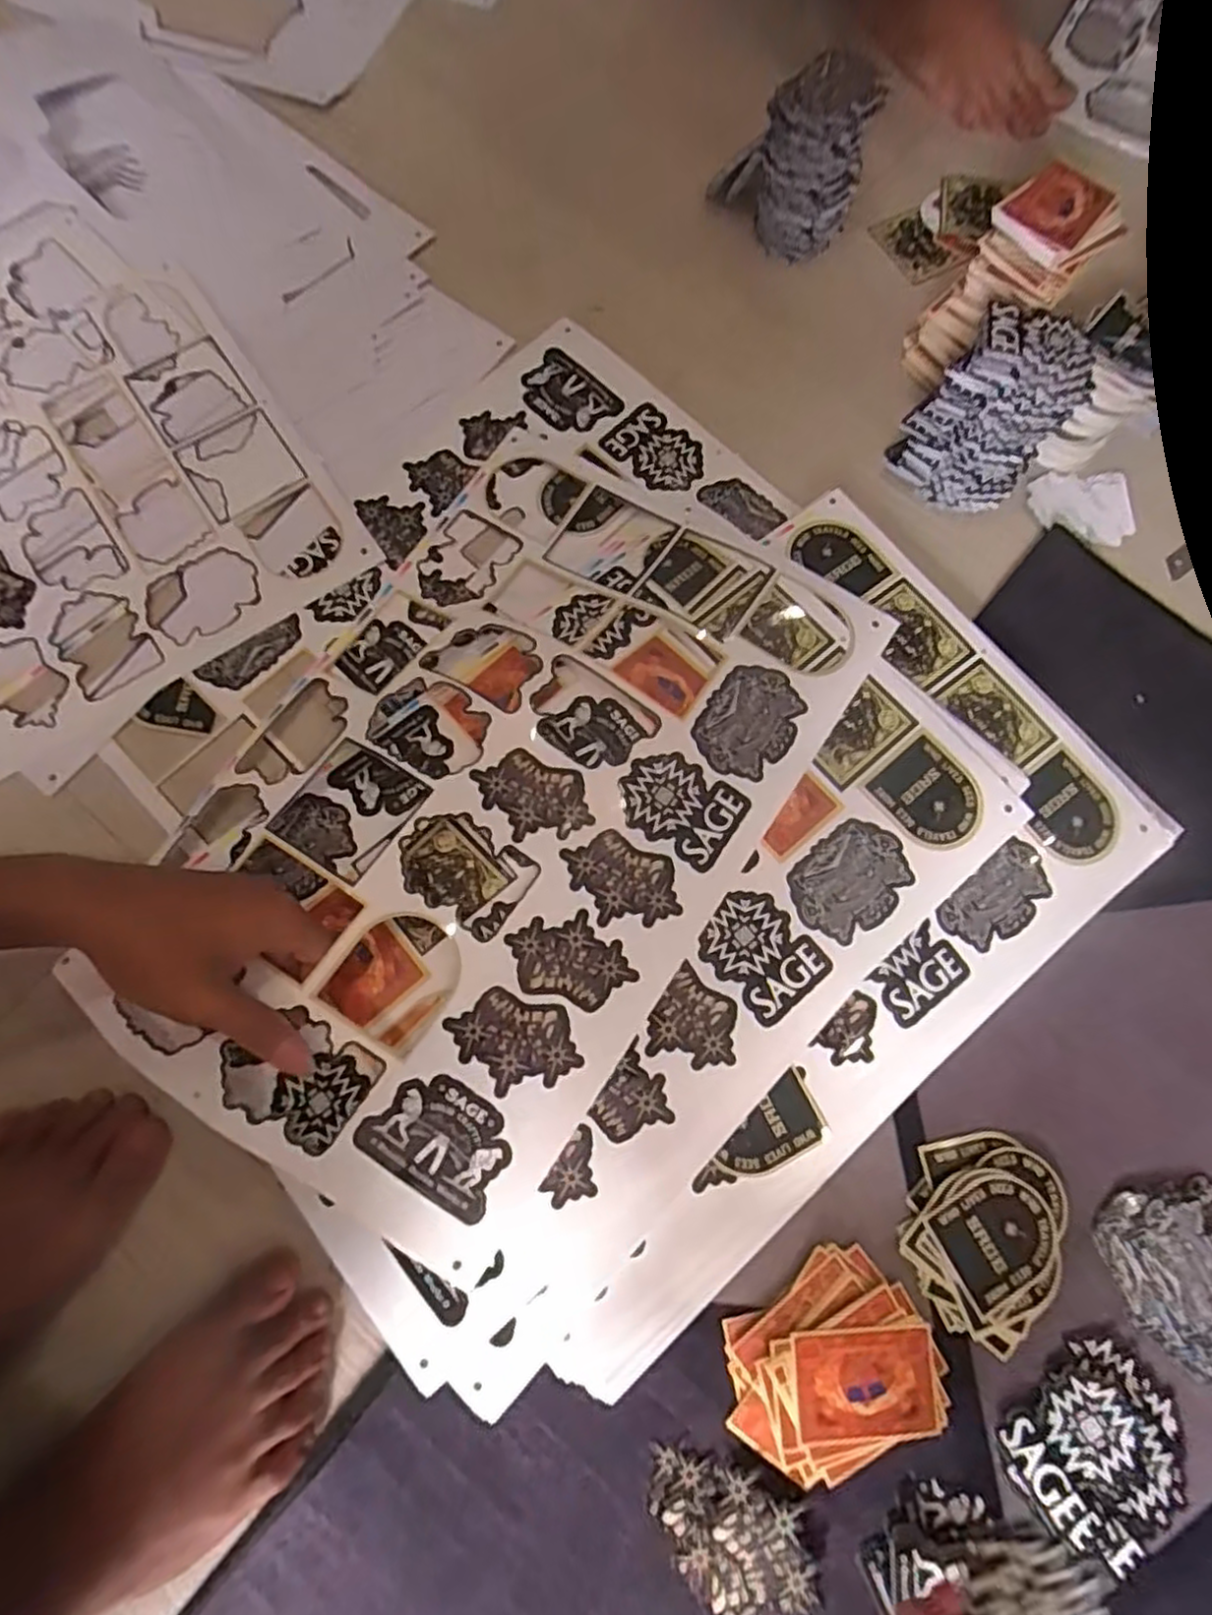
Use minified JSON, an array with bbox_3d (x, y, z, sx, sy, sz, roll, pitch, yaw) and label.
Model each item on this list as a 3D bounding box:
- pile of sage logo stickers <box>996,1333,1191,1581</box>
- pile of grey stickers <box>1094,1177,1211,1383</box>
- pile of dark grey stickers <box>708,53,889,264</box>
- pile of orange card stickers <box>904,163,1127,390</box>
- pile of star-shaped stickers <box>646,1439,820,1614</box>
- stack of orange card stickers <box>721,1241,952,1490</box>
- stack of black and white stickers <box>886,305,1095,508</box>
[{"bbox_3d":[0.274,0.352,0.384,0.092,0.012,0.087,-43,81,-11],"label":"pile of sage logo stickers"},{"bbox_3d":[0.342,0.275,0.406,0.094,0.010,0.101,0,76,-1],"label":"pile of grey stickers"},{"bbox_3d":[0.148,-0.498,0.547,0.093,0.101,0.075,-17,77,-5],"label":"pile of dark grey stickers"},{"bbox_3d":[0.292,-0.375,0.511,0.102,0.107,0.071,-42,80,-10],"label":"pile of orange card stickers"},{"bbox_3d":[0.063,0.383,0.369,0.096,0.006,0.062,29,77,6],"label":"pile of star-shaped stickers"},{"bbox_3d":[0.124,0.310,0.386,0.111,0.010,0.097,-33,79,-9],"label":"stack of orange card stickers"},{"bbox_3d":[0.268,-0.272,0.493,0.085,0.096,0.088,42,79,9],"label":"stack of black and white stickers"}]

